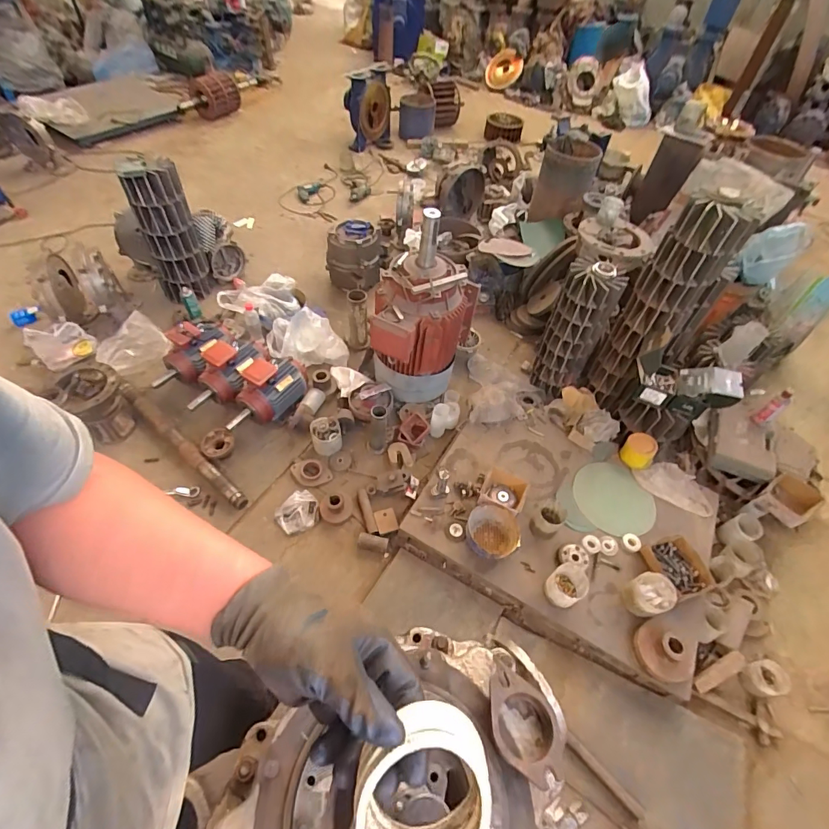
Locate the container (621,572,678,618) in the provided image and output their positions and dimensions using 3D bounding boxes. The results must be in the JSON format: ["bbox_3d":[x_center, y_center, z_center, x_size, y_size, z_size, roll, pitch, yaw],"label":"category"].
[{"bbox_3d":[0.722,0.554,1.325,0.137,0.091,0.116,-14,55,-15],"label":"container"}]

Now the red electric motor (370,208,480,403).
[{"bbox_3d":[0.032,-0.365,1.629,0.362,0.619,0.399,12,53,4],"label":"red electric motor"}]

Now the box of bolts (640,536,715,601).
[{"bbox_3d":[0.872,0.501,1.422,0.174,0.044,0.187,-13,56,-12],"label":"box of bolts"}]

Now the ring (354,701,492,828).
[{"bbox_3d":[0.003,0.246,0.289,0.087,0.035,0.087,0,75,-14],"label":"ring"}]

